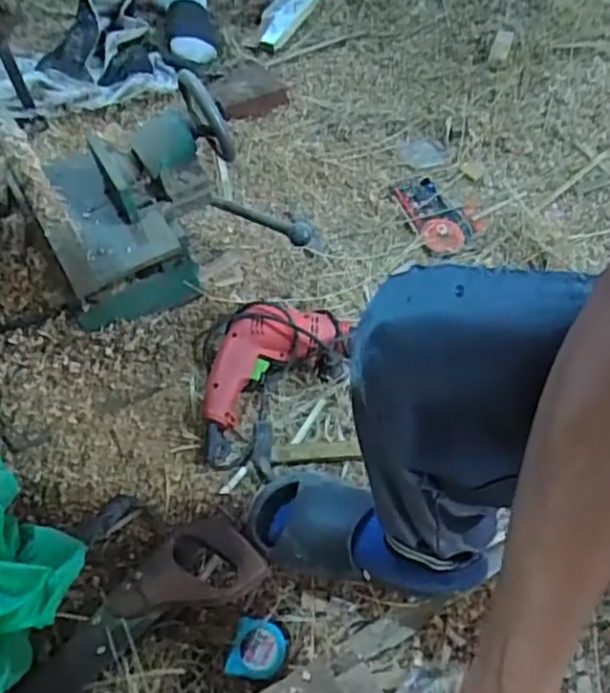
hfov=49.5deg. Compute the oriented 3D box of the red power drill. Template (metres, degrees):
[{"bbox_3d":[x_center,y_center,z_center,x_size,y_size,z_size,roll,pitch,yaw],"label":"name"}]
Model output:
[{"bbox_3d":[-0.062,0.019,0.852,0.254,0.063,0.124,-40,65,-22],"label":"red power drill"}]

